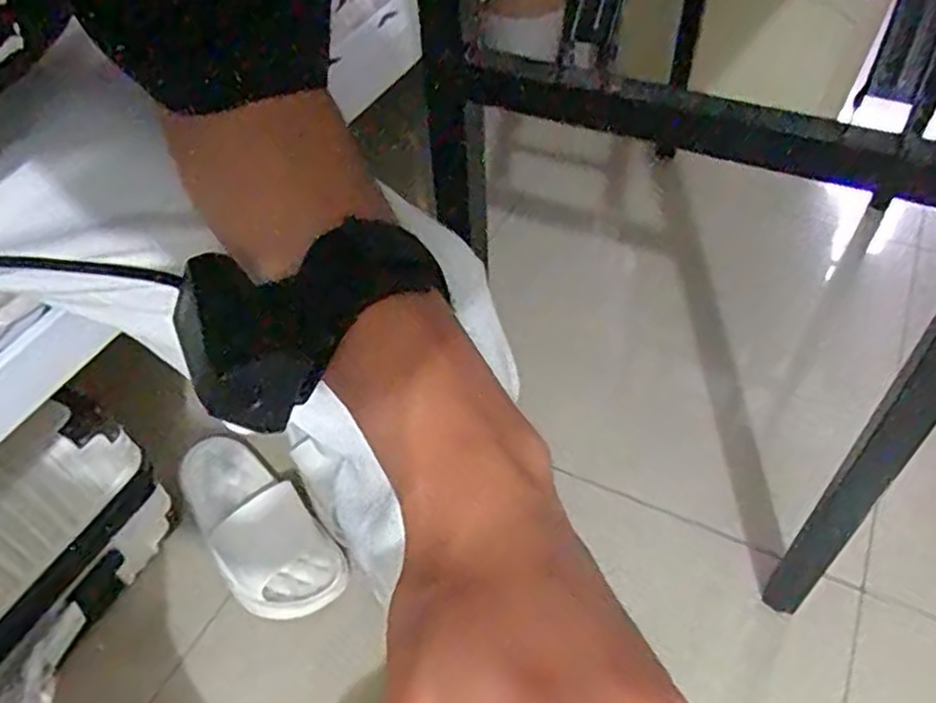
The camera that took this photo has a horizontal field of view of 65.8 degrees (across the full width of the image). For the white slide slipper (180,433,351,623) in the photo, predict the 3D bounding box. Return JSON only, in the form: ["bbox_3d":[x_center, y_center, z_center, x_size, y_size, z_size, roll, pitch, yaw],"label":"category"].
[{"bbox_3d":[-0.237,0.193,0.802,0.106,0.053,0.251,-35,57,-24],"label":"white slide slipper"}]

